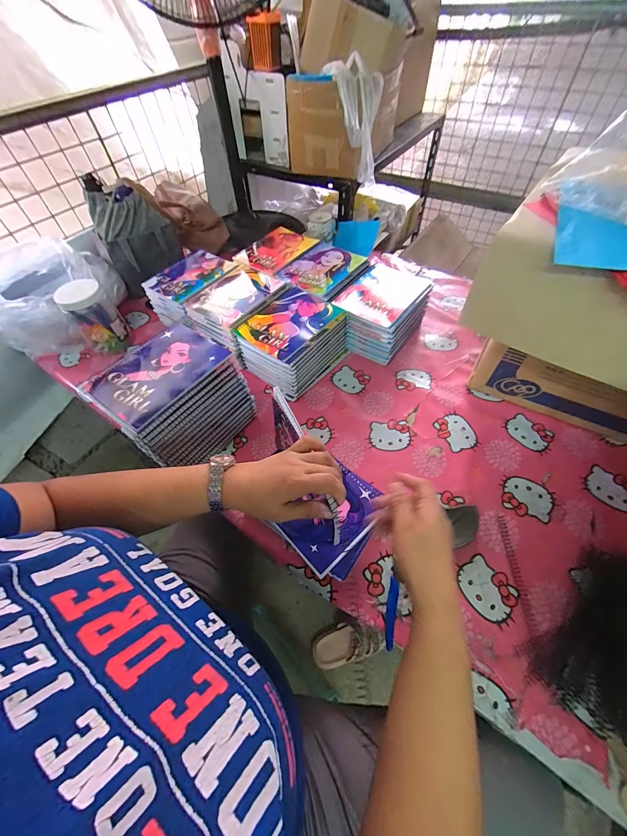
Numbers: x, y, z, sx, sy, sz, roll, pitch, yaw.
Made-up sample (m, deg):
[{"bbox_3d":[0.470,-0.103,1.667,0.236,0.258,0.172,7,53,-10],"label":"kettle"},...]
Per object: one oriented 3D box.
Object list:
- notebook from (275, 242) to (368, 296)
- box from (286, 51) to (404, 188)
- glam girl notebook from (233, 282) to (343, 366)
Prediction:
[{"bbox_3d":[0.020,-0.381,0.796,0.161,0.015,0.194,32,62,23],"label":"notebook"},{"bbox_3d":[0.088,-0.931,0.973,0.290,0.225,0.341,16,57,14],"label":"box"},{"bbox_3d":[-0.056,-0.209,0.677,0.172,0.012,0.195,31,62,23],"label":"glam girl notebook"}]

